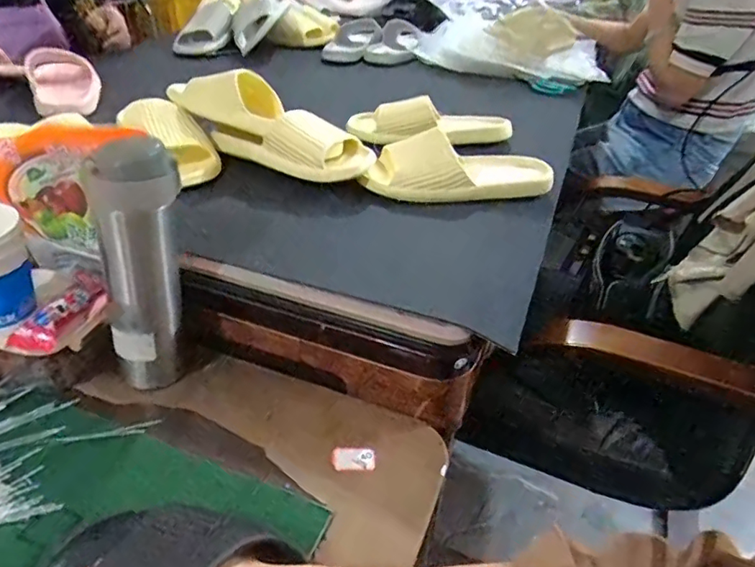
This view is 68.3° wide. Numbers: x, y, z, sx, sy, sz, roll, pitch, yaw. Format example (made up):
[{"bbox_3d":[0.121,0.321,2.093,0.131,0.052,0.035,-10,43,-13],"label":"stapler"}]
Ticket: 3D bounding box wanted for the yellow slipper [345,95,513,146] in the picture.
[{"bbox_3d":[0.088,-0.238,0.826,0.235,0.067,0.093,-7,36,-17],"label":"yellow slipper"}]

